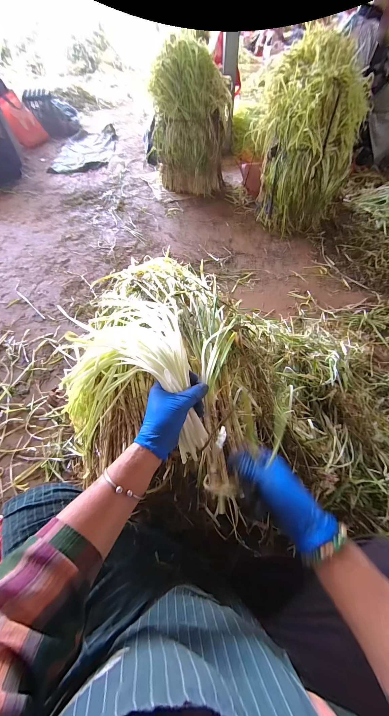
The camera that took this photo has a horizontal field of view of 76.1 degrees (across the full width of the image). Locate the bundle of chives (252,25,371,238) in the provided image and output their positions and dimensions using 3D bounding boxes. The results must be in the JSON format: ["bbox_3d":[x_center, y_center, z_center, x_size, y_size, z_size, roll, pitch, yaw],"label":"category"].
[{"bbox_3d":[0.579,-1.083,1.317,0.498,0.690,0.423,25,61,17],"label":"bundle of chives"}]

